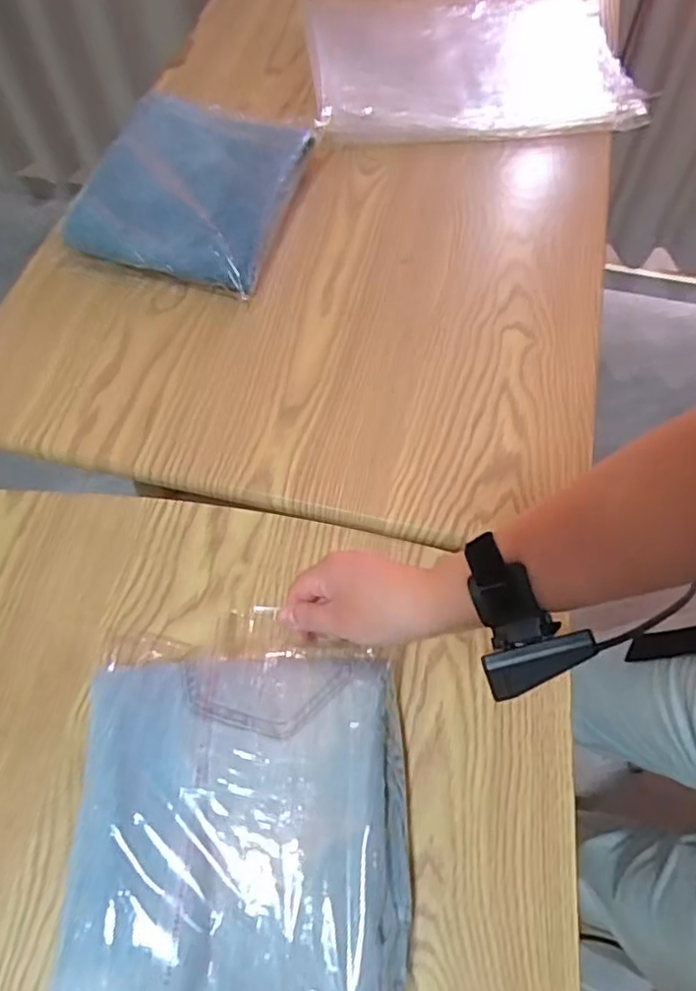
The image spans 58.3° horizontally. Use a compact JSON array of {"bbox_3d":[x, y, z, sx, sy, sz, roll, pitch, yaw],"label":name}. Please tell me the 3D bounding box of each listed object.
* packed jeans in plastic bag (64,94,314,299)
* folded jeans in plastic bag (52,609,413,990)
[{"bbox_3d":[-0.158,-0.322,0.656,0.191,0.066,0.218,17,63,7],"label":"packed jeans in plastic bag"},{"bbox_3d":[-0.064,0.214,0.387,0.194,0.049,0.278,-2,63,-3],"label":"folded jeans in plastic bag"}]

